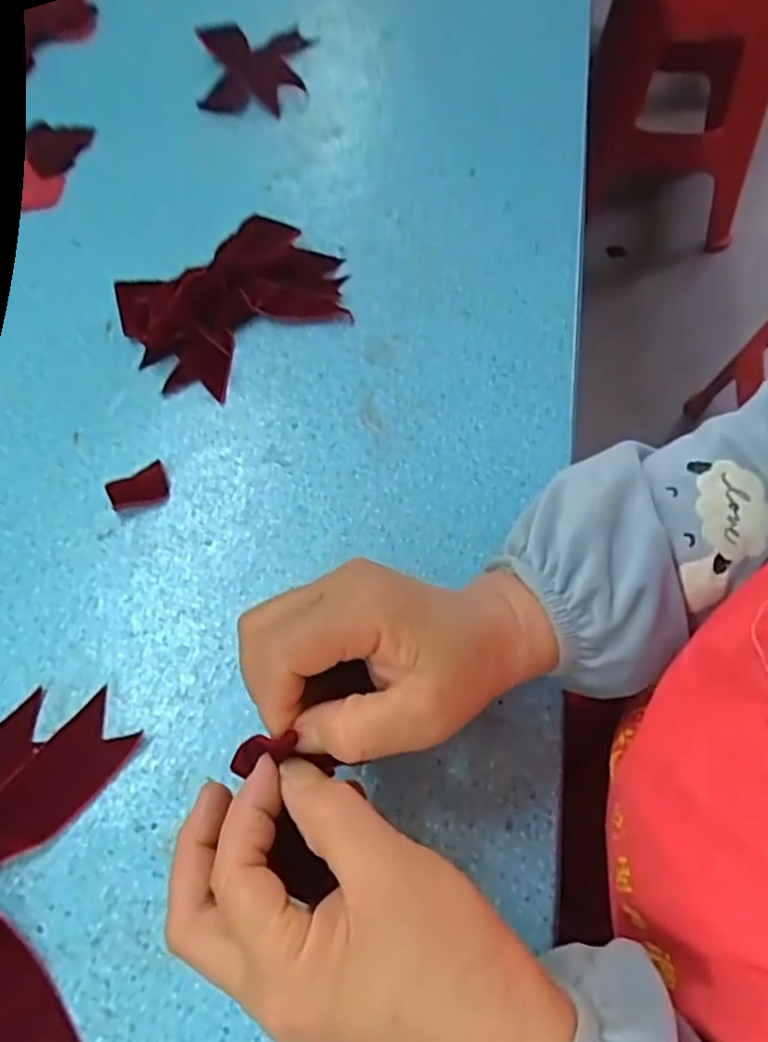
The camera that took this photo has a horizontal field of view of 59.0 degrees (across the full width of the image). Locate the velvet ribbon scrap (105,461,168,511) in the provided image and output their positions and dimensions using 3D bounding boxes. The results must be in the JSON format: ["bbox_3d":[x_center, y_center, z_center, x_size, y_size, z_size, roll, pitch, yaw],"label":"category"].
[{"bbox_3d":[-0.145,-0.020,0.402,0.034,0.004,0.025,-24,64,-11],"label":"velvet ribbon scrap"}]

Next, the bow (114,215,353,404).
[{"bbox_3d":[-0.101,-0.158,0.454,0.147,0.038,0.111,-33,66,-15],"label":"bow"}]

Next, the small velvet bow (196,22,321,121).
[{"bbox_3d":[-0.120,-0.411,0.601,0.101,0.024,0.134,0,62,2],"label":"small velvet bow"}]

